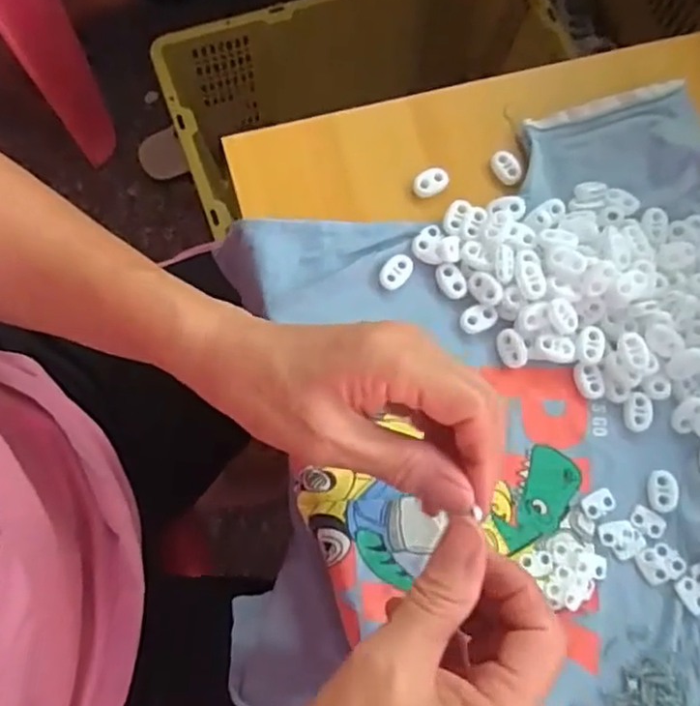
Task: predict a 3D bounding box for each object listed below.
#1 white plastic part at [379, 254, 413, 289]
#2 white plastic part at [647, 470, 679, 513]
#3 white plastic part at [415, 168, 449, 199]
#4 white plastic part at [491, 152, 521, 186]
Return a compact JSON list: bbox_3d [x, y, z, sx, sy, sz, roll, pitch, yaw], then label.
[{"bbox_3d":[0.027,-0.048,0.385,0.014,0.004,0.023,37,77,6],"label":"white plastic part"},{"bbox_3d":[0.173,0.076,0.364,0.016,0.004,0.022,5,75,-2],"label":"white plastic part"},{"bbox_3d":[0.050,-0.104,0.406,0.022,0.012,0.014,-35,80,-11],"label":"white plastic part"},{"bbox_3d":[0.098,-0.115,0.411,0.015,0.005,0.023,-33,80,-10],"label":"white plastic part"}]

